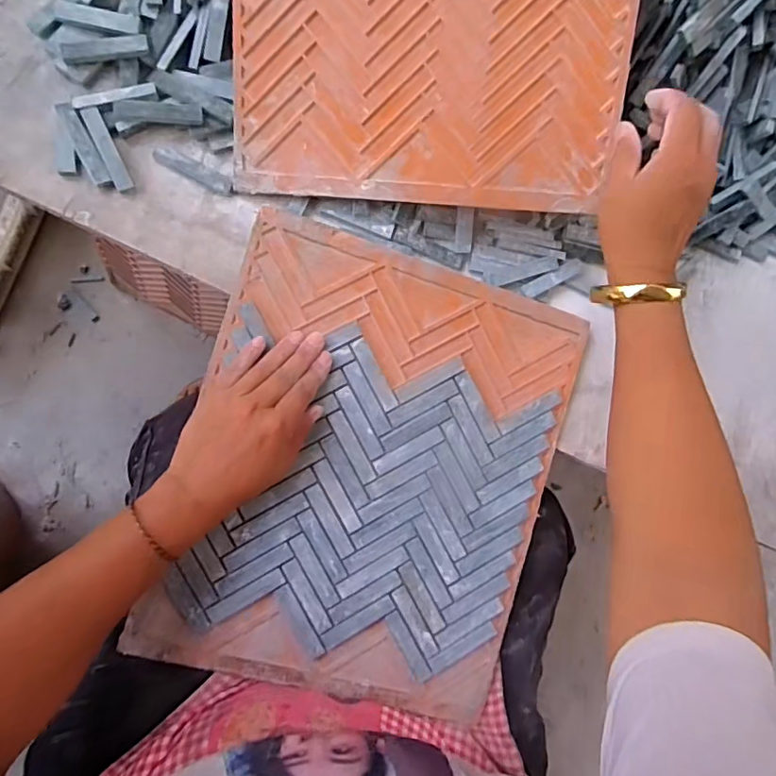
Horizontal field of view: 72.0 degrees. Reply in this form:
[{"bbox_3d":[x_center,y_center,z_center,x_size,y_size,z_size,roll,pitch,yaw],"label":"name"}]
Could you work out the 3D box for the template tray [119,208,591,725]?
[{"bbox_3d":[-0.010,0.069,0.432,0.279,0.013,0.348,17,88,-9],"label":"template tray"}]

